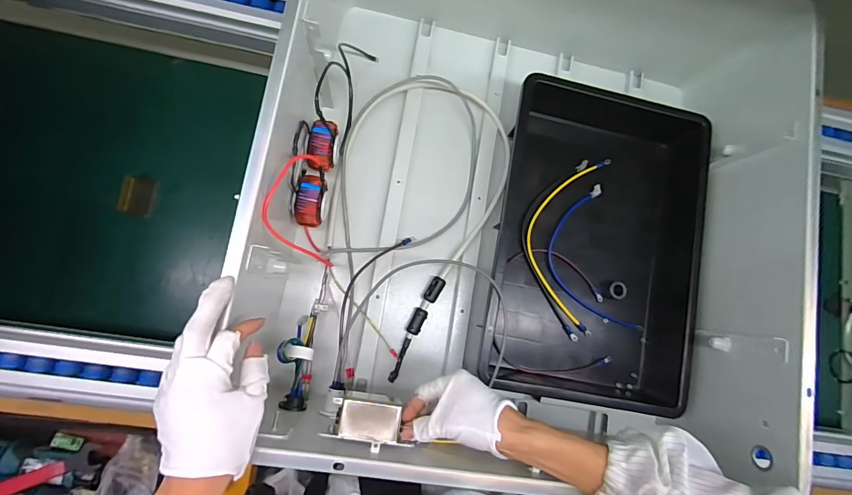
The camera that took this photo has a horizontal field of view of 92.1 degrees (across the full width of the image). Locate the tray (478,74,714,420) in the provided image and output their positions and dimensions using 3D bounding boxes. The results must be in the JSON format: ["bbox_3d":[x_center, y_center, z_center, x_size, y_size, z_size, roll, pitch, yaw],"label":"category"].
[{"bbox_3d":[0.245,-0.014,0.604,0.295,0.077,0.452,11,82,-3],"label":"tray"}]

